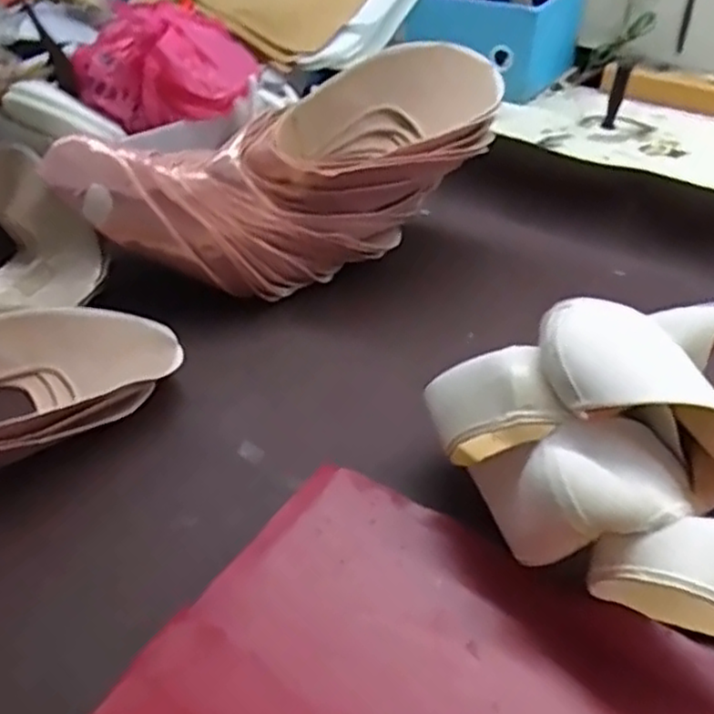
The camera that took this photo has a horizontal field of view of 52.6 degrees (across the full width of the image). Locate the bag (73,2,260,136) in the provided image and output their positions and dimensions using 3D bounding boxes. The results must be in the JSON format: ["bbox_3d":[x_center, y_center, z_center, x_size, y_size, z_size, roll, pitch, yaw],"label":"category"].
[{"bbox_3d":[-0.198,-0.300,0.738,0.177,0.081,0.132,-10,40,-10],"label":"bag"}]

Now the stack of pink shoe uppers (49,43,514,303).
[{"bbox_3d":[-0.059,-0.147,0.616,0.372,0.144,0.113,-14,41,-15],"label":"stack of pink shoe uppers"}]

